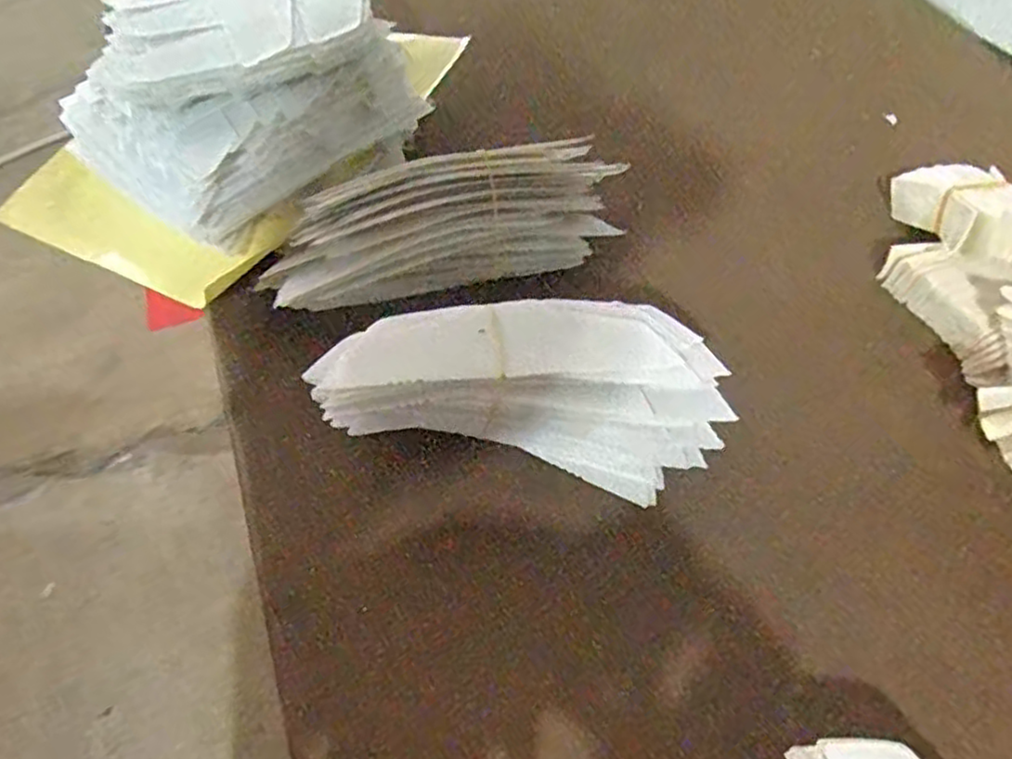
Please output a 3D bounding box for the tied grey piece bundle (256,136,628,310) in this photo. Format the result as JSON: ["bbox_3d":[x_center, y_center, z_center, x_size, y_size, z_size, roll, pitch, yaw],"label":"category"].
[{"bbox_3d":[-0.045,-0.102,0.471,0.241,0.080,0.066,-16,55,-7],"label":"tied grey piece bundle"}]

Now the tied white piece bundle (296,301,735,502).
[{"bbox_3d":[0.004,0.004,0.404,0.231,0.076,0.089,5,55,7],"label":"tied white piece bundle"}]

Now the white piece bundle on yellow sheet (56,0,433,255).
[{"bbox_3d":[-0.193,-0.212,0.518,0.226,0.113,0.200,-34,59,-19],"label":"white piece bundle on yellow sheet"}]

